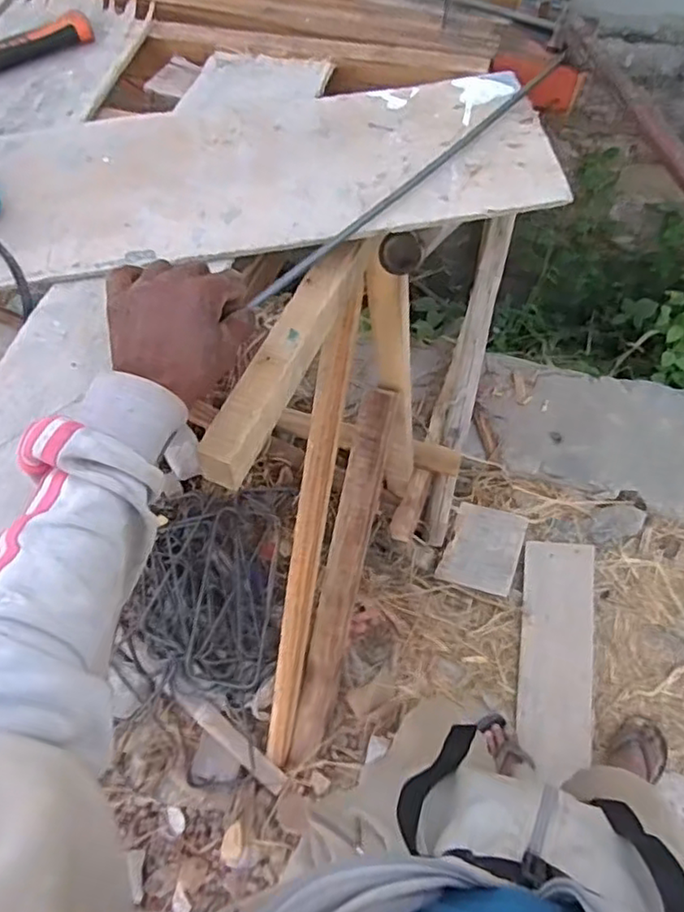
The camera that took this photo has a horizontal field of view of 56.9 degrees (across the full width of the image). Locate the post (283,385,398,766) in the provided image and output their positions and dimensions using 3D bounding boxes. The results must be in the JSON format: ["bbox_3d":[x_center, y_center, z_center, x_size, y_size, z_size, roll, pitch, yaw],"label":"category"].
[{"bbox_3d":[0.000,0.253,1.249,0.076,0.054,0.786,13,101,7],"label":"post"}]

